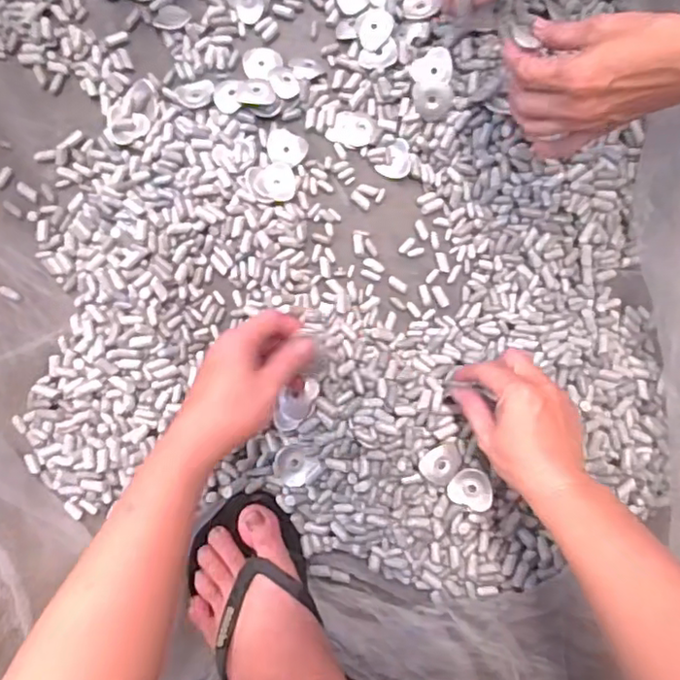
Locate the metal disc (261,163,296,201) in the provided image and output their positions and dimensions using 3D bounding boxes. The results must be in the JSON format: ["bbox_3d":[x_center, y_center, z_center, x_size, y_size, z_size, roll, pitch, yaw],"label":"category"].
[{"bbox_3d":[-0.055,-0.142,0.554,0.031,0.004,0.034,0,86,-4],"label":"metal disc"}]

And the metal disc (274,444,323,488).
[{"bbox_3d":[-0.038,0.106,0.524,0.035,0.004,0.034,0,86,-4],"label":"metal disc"}]

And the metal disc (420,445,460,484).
[{"bbox_3d":[0.085,0.103,0.514,0.029,0.009,0.033,44,84,0],"label":"metal disc"}]

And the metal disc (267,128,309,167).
[{"bbox_3d":[-0.048,-0.176,0.564,0.037,0.004,0.033,10,80,-7],"label":"metal disc"}]

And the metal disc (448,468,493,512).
[{"bbox_3d":[0.109,0.125,0.515,0.036,0.004,0.034,1,92,23],"label":"metal disc"}]

